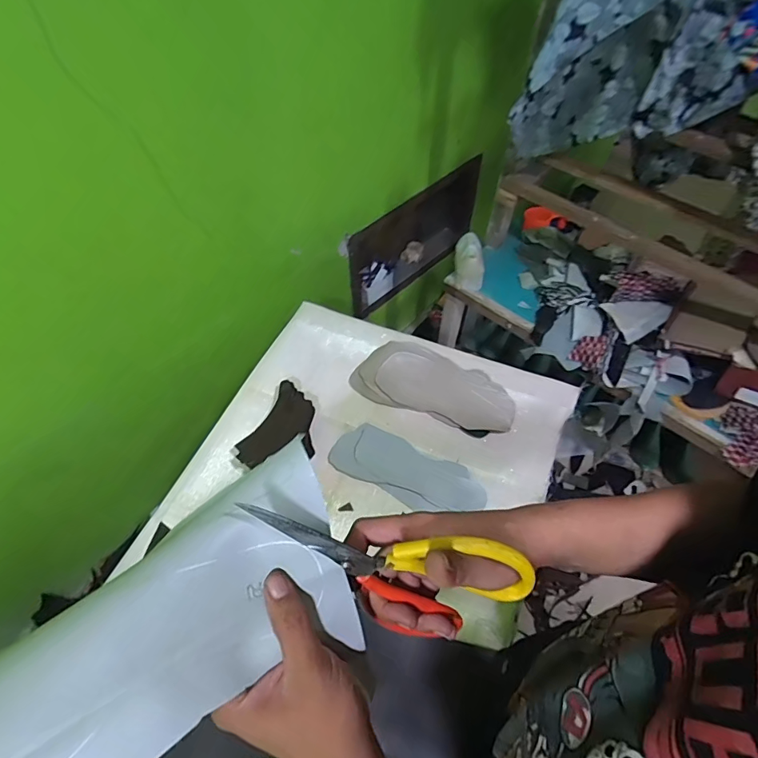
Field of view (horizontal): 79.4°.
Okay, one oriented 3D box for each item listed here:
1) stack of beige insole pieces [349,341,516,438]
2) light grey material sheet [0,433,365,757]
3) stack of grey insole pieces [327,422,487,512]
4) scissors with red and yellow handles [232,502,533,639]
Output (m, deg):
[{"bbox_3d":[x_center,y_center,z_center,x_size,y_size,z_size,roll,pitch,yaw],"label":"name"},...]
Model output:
[{"bbox_3d":[0.110,0.010,0.905,0.324,0.039,0.140,19,57,13],"label":"stack of beige insole pieces"},{"bbox_3d":[-0.136,0.172,0.260,0.113,0.055,0.308,38,56,24],"label":"light grey material sheet"},{"bbox_3d":[0.051,0.160,0.810,0.273,0.012,0.103,21,58,15],"label":"stack of grey insole pieces"},{"bbox_3d":[0.010,0.140,0.316,0.190,0.107,0.049,6,55,5],"label":"scissors with red and yellow handles"}]

